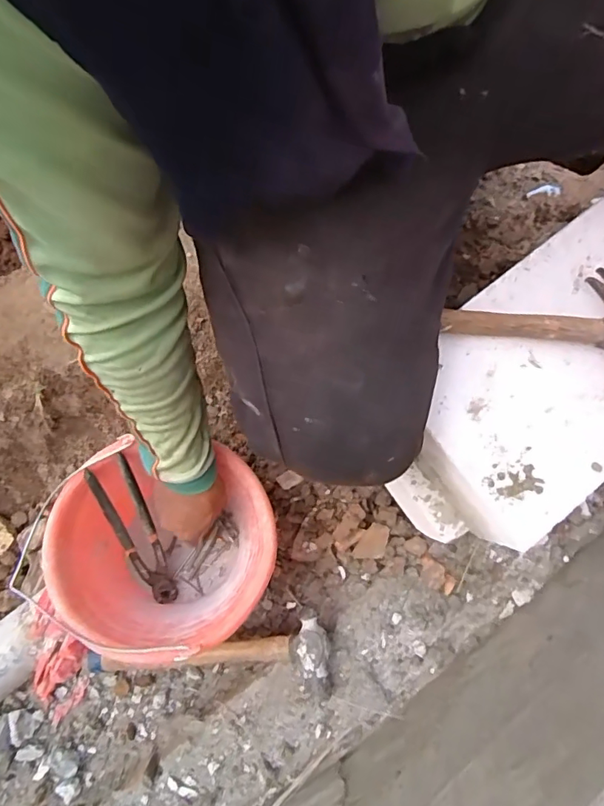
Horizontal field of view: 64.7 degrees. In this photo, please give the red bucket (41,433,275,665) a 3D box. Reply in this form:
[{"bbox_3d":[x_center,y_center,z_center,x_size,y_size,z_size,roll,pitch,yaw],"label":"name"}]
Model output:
[{"bbox_3d":[-0.154,0.167,0.584,0.240,0.178,0.226,0,77,-2],"label":"red bucket"}]

